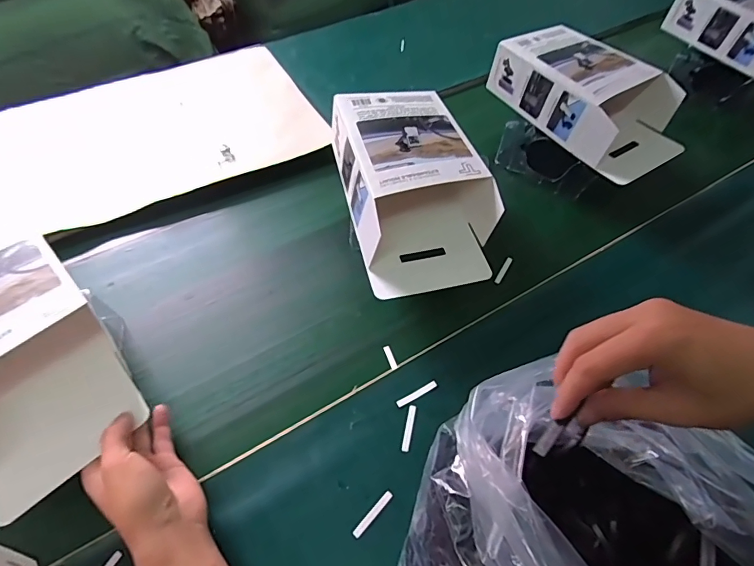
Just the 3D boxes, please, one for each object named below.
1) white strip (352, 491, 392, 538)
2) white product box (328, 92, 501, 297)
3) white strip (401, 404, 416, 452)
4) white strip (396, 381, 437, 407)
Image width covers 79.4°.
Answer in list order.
[{"bbox_3d":[-0.003,0.204,0.401,0.007,0.004,0.046,36,62,23],"label":"white strip"},{"bbox_3d":[0.041,-0.115,0.527,0.147,0.084,0.246,-12,53,-8],"label":"white product box"},{"bbox_3d":[0.032,0.142,0.446,0.007,0.004,0.047,11,55,8],"label":"white strip"},{"bbox_3d":[0.041,0.113,0.467,0.046,0.004,0.008,-25,56,-18],"label":"white strip"}]

